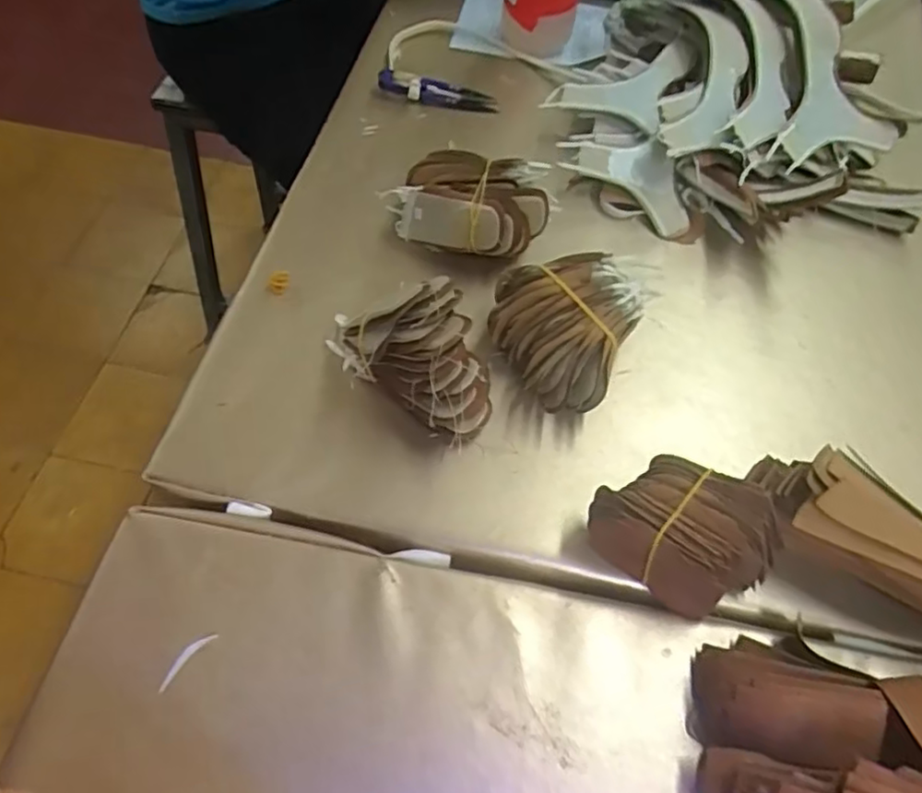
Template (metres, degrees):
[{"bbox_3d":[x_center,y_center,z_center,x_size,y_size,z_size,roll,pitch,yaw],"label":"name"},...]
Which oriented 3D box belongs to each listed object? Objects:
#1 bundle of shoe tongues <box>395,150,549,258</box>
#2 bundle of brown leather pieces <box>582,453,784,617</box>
[{"bbox_3d":[0.008,-0.129,0.438,0.099,0.041,0.072,17,59,8],"label":"bundle of shoe tongues"},{"bbox_3d":[0.111,0.069,0.325,0.071,0.052,0.073,1,58,-2],"label":"bundle of brown leather pieces"}]

